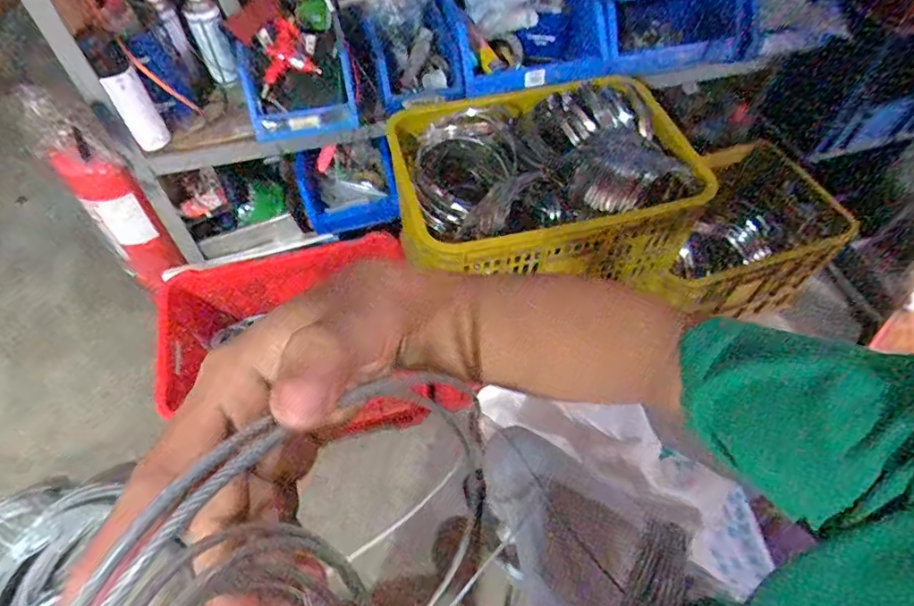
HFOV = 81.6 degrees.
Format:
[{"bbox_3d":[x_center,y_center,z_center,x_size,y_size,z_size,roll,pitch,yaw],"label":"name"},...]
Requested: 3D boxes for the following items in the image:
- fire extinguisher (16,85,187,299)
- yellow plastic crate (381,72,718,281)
[{"bbox_3d":[-0.745,-0.215,1.151,0.144,0.470,0.113,38,63,23],"label":"fire extinguisher"},{"bbox_3d":[0.162,-0.254,0.966,0.517,0.174,0.348,-13,56,-9],"label":"yellow plastic crate"}]

